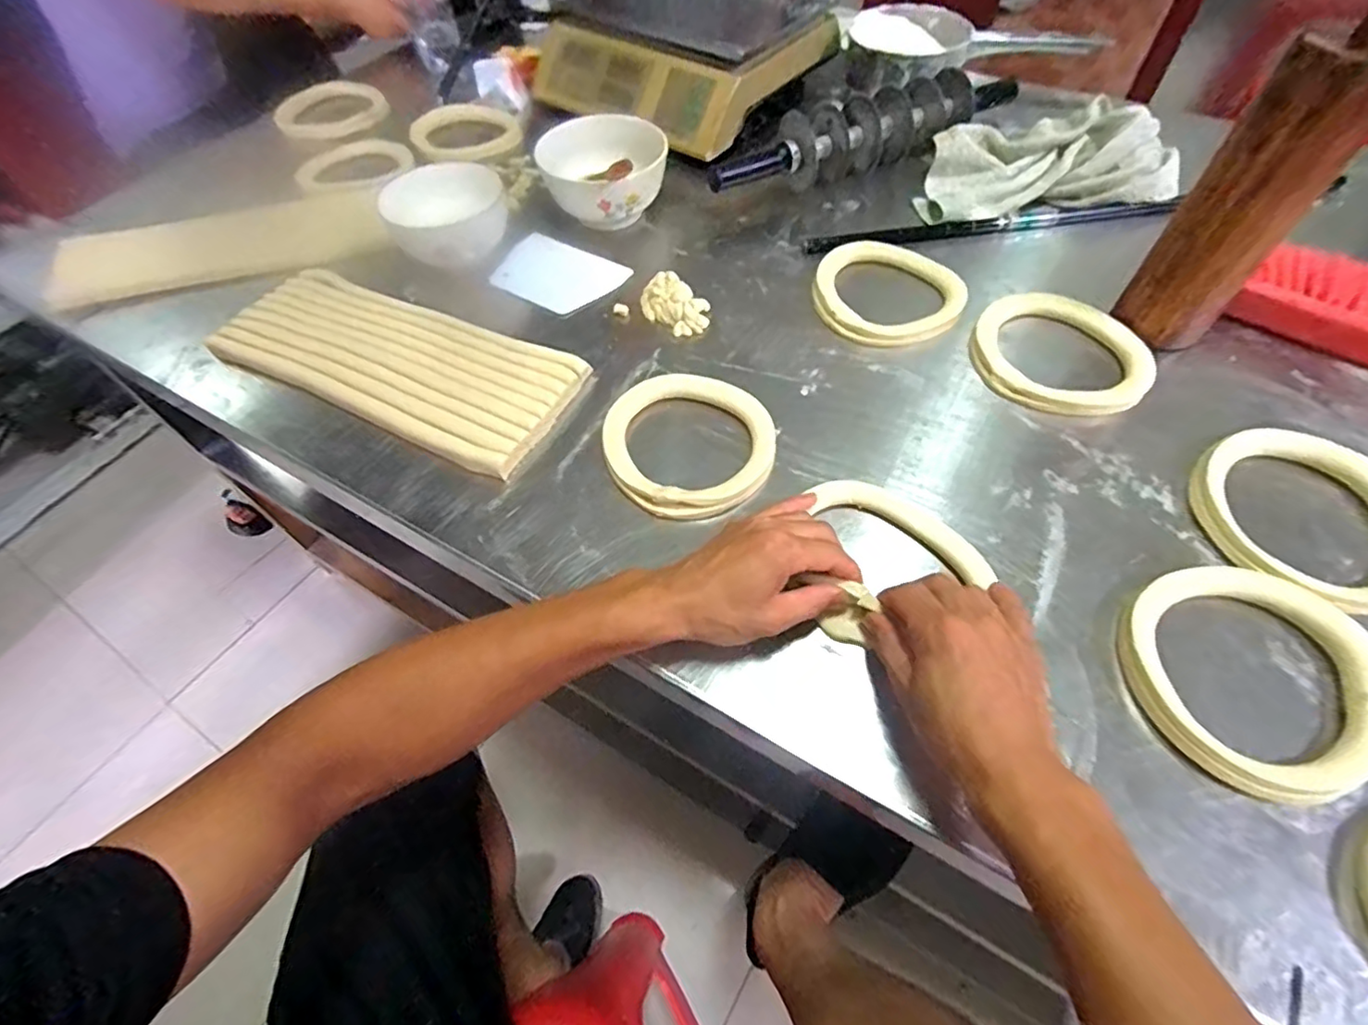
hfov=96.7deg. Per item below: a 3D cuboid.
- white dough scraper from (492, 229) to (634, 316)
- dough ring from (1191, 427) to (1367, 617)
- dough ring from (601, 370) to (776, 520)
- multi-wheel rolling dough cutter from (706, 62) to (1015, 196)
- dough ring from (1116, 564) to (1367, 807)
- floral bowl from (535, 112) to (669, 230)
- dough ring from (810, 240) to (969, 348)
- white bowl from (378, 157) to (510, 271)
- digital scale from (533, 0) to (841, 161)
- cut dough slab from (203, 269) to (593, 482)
[{"bbox_3d":[-0.142,-0.268,0.688,0.135,0.008,0.097,26,65,14],"label":"white dough scraper"},{"bbox_3d":[0.487,0.002,0.473,0.156,0.023,0.156,-1,56,1],"label":"dough ring"},{"bbox_3d":[0.004,-0.063,0.535,0.146,0.020,0.154,-1,56,1],"label":"dough ring"},{"bbox_3d":[0.235,-0.473,0.768,0.447,0.079,0.073,-21,58,-12],"label":"multi-wheel rolling dough cutter"},{"bbox_3d":[0.375,0.107,0.402,0.156,0.022,0.147,-1,56,1],"label":"dough ring"},{"bbox_3d":[-0.092,-0.386,0.718,0.148,0.087,0.148,-1,56,1],"label":"floral bowl"},{"bbox_3d":[0.208,-0.233,0.644,0.147,0.021,0.149,-1,56,1],"label":"dough ring"},{"bbox_3d":[-0.265,-0.339,0.696,0.126,0.070,0.123,-1,56,1],"label":"white bowl"},{"bbox_3d":[-0.012,-0.668,0.873,0.353,0.103,0.296,31,62,21],"label":"digital scale"},{"bbox_3d":[-0.286,-0.154,0.606,0.370,0.022,0.152,23,59,17],"label":"cut dough slab"}]

